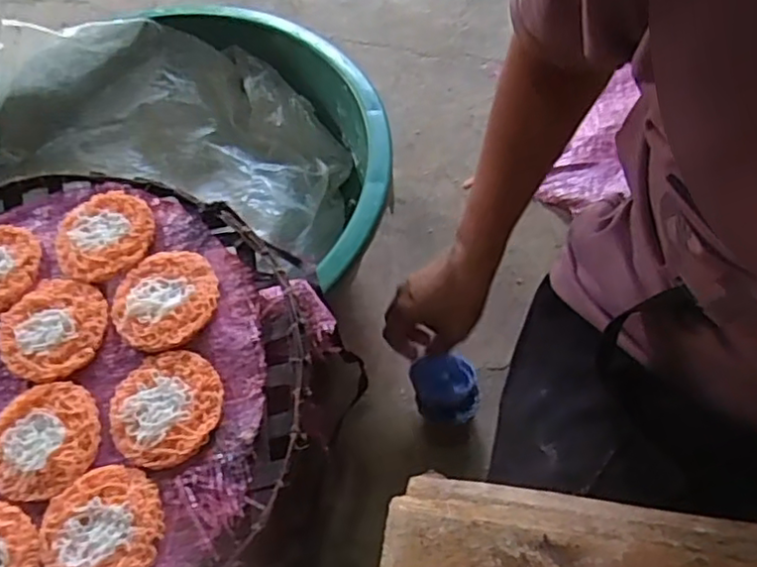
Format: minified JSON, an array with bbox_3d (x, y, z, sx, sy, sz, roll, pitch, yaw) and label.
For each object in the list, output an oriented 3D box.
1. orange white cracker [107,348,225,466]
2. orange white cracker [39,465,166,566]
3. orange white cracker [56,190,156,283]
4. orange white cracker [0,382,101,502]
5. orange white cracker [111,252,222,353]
[{"bbox_3d":[-0.148,0.085,0.448,0.075,0.006,0.079,-2,61,3],"label":"orange white cracker"},{"bbox_3d":[-0.181,0.161,0.420,0.080,0.006,0.079,-2,61,3],"label":"orange white cracker"},{"bbox_3d":[-0.221,-0.041,0.520,0.078,0.007,0.078,-2,61,3],"label":"orange white cracker"},{"bbox_3d":[-0.235,0.109,0.451,0.076,0.004,0.079,-2,61,3],"label":"orange white cracker"},{"bbox_3d":[-0.162,0.010,0.486,0.079,0.008,0.078,-2,61,3],"label":"orange white cracker"}]

